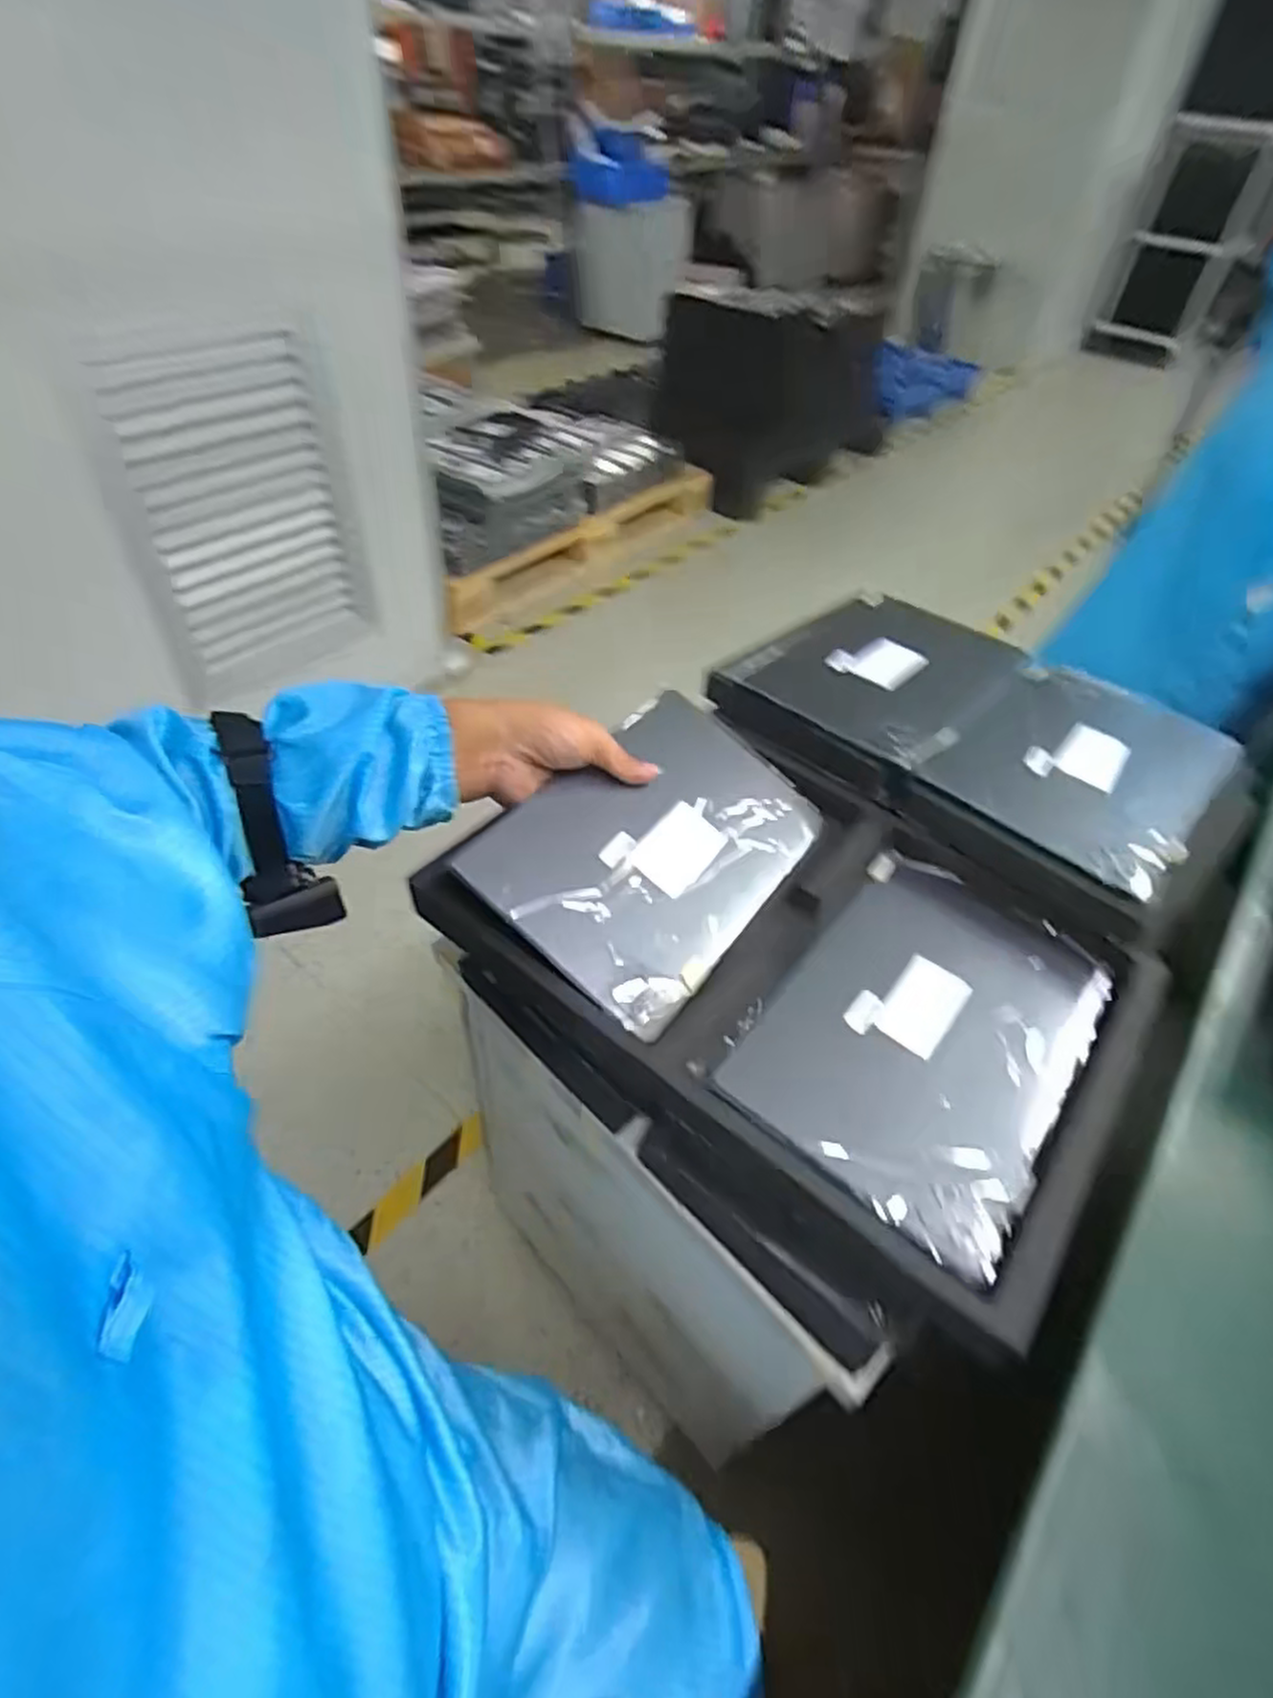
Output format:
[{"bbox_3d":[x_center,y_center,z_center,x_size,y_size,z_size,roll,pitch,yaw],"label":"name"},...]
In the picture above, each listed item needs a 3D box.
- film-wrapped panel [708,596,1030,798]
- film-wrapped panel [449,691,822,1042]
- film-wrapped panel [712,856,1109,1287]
[{"bbox_3d":[0.213,-0.157,0.697,0.199,0.039,0.269,34,53,25],"label":"film-wrapped panel"},{"bbox_3d":[0.018,-0.007,0.538,0.165,0.012,0.250,42,52,6],"label":"film-wrapped panel"},{"bbox_3d":[0.184,0.111,0.485,0.166,0.015,0.258,32,52,23],"label":"film-wrapped panel"}]

